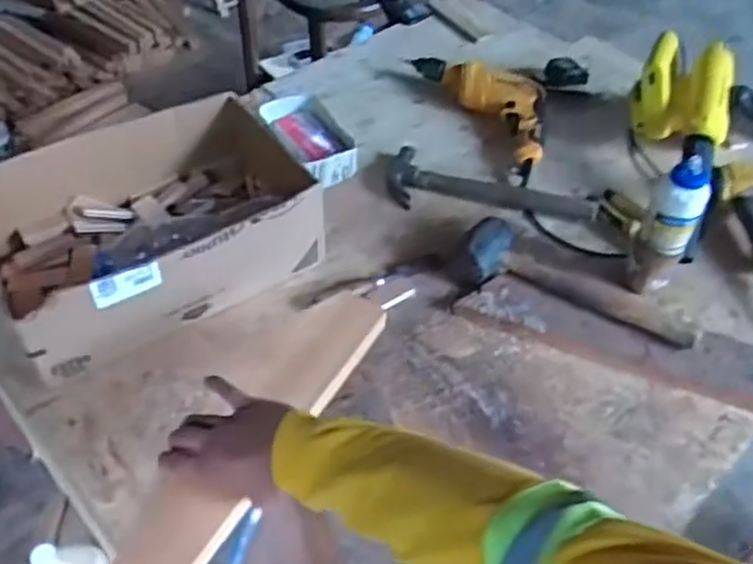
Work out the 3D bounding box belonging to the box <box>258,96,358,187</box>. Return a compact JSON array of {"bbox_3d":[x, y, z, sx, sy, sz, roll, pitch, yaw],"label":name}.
[{"bbox_3d":[-0.102,-0.228,1.113,0.100,0.047,0.177,-25,52,-21],"label":"box"}]

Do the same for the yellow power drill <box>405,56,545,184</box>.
[{"bbox_3d":[0.206,-0.330,1.254,0.143,0.071,0.372,-22,51,-19],"label":"yellow power drill"}]

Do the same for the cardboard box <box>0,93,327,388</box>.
[{"bbox_3d":[-0.302,-0.072,0.945,0.399,0.136,0.295,-25,52,-21],"label":"cardboard box"}]

